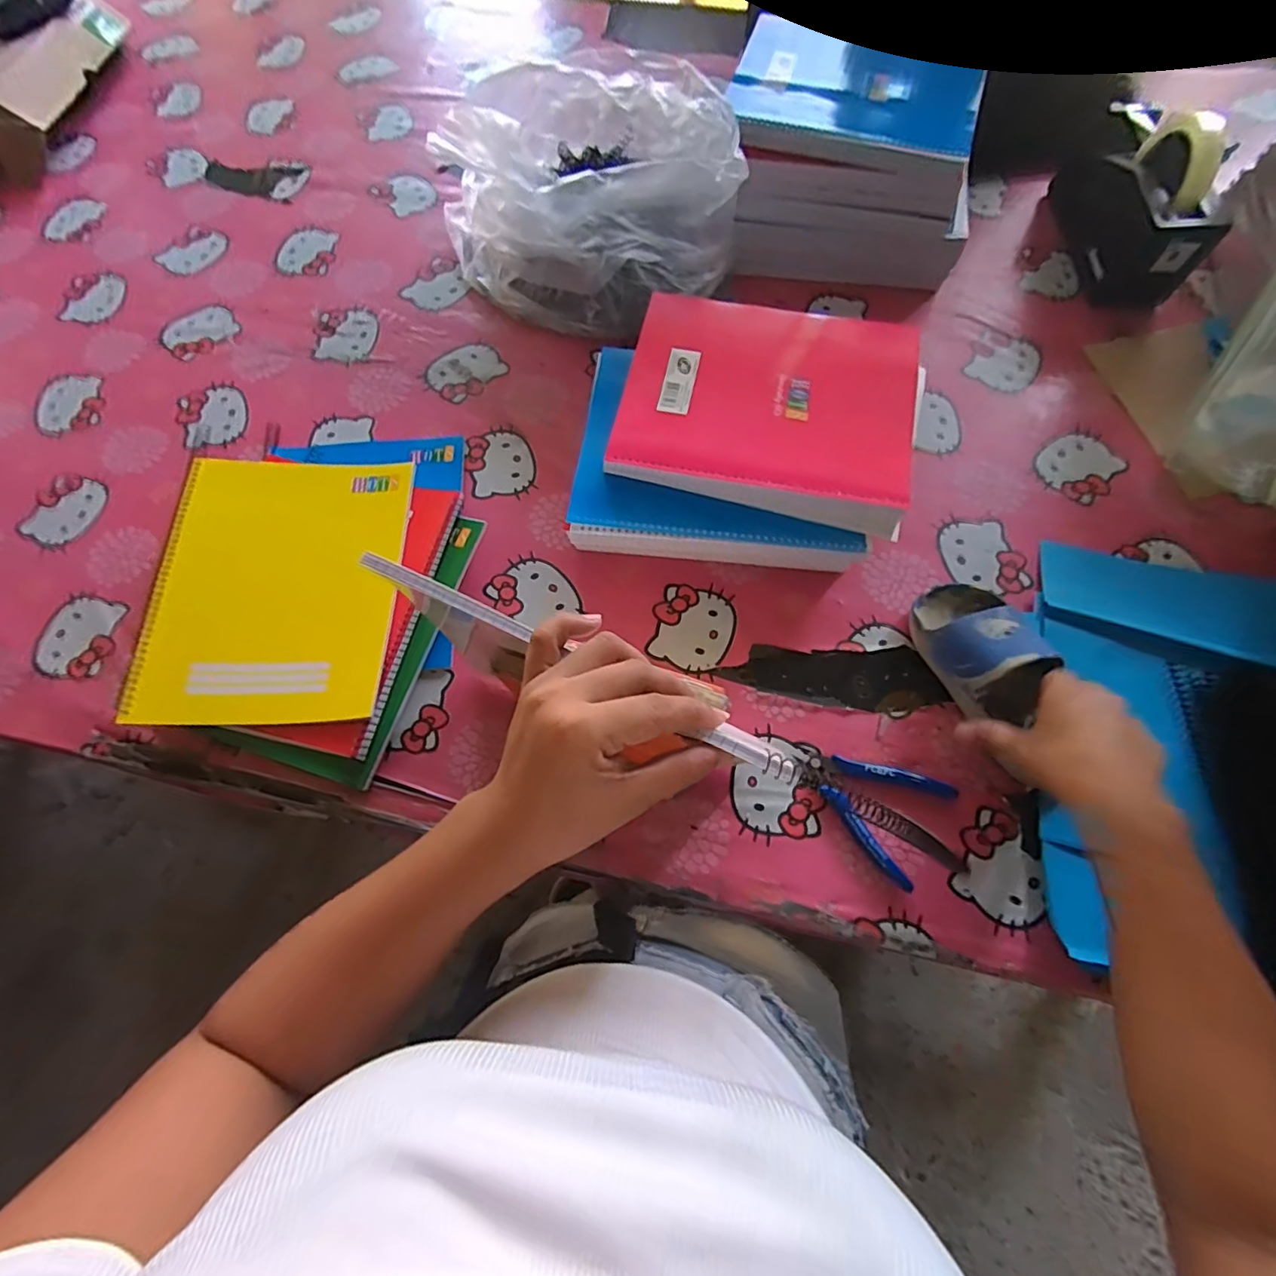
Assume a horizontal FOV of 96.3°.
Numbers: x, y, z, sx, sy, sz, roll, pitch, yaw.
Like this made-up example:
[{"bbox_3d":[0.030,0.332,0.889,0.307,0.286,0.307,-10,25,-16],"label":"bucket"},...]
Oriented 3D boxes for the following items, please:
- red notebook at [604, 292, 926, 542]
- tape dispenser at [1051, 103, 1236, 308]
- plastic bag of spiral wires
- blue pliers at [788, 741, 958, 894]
[{"bbox_3d":[0.117,-0.208,0.506,0.249,0.024,0.202,13,70,7],"label":"red notebook"},{"bbox_3d":[0.531,-0.471,0.608,0.078,0.114,0.200,-1,69,2],"label":"tape dispenser"},{"bbox_3d":[-0.058,-0.458,0.601,0.258,0.147,0.263,-25,70,-7],"label":"plastic bag of spiral wires"},{"bbox_3d":[0.180,0.121,0.450,0.116,0.016,0.086,37,75,15],"label":"blue pliers"}]

